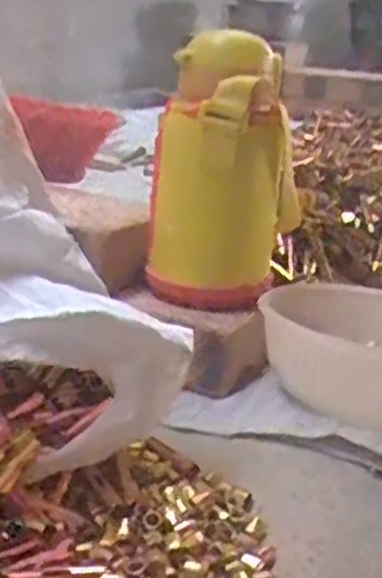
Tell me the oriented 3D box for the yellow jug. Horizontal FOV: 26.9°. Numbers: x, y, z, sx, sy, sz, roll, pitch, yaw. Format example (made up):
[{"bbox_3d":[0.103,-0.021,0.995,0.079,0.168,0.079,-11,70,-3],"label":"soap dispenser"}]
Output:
[{"bbox_3d":[0.027,-0.084,0.575,0.086,0.184,0.080,12,23,24],"label":"yellow jug"}]

